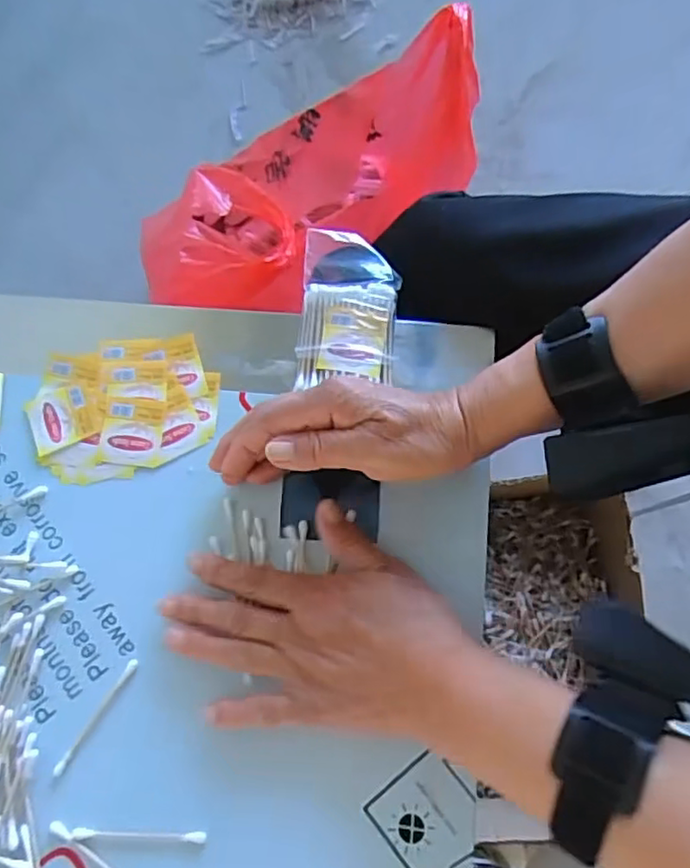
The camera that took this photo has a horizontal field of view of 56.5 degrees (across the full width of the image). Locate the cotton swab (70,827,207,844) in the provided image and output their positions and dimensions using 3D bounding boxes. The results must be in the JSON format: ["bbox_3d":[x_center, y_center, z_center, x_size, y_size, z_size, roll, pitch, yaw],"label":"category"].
[{"bbox_3d":[-0.113,0.219,0.349,0.074,0.004,0.006,0,73,2],"label":"cotton swab"}]

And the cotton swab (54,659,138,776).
[{"bbox_3d":[-0.143,0.162,0.368,0.005,0.004,0.072,32,77,10],"label":"cotton swab"}]

